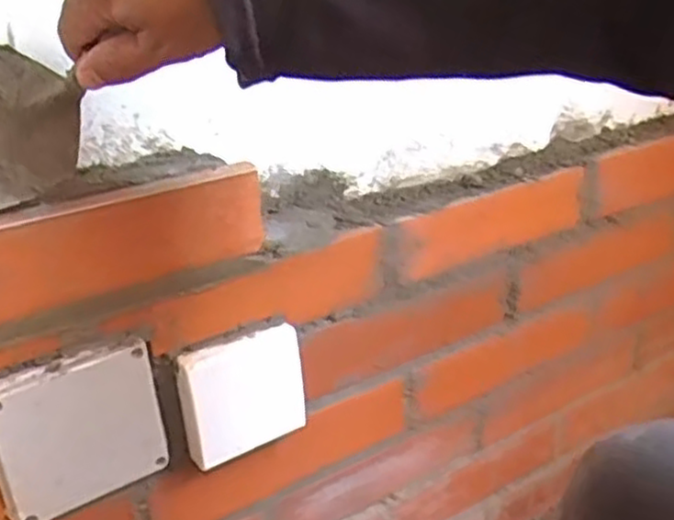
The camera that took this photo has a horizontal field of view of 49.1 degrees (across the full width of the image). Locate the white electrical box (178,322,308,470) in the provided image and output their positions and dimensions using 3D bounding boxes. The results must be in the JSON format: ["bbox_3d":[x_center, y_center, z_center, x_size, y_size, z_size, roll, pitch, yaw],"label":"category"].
[{"bbox_3d":[-0.066,0.094,0.530,0.094,0.077,0.023,-19,29,-31],"label":"white electrical box"}]

